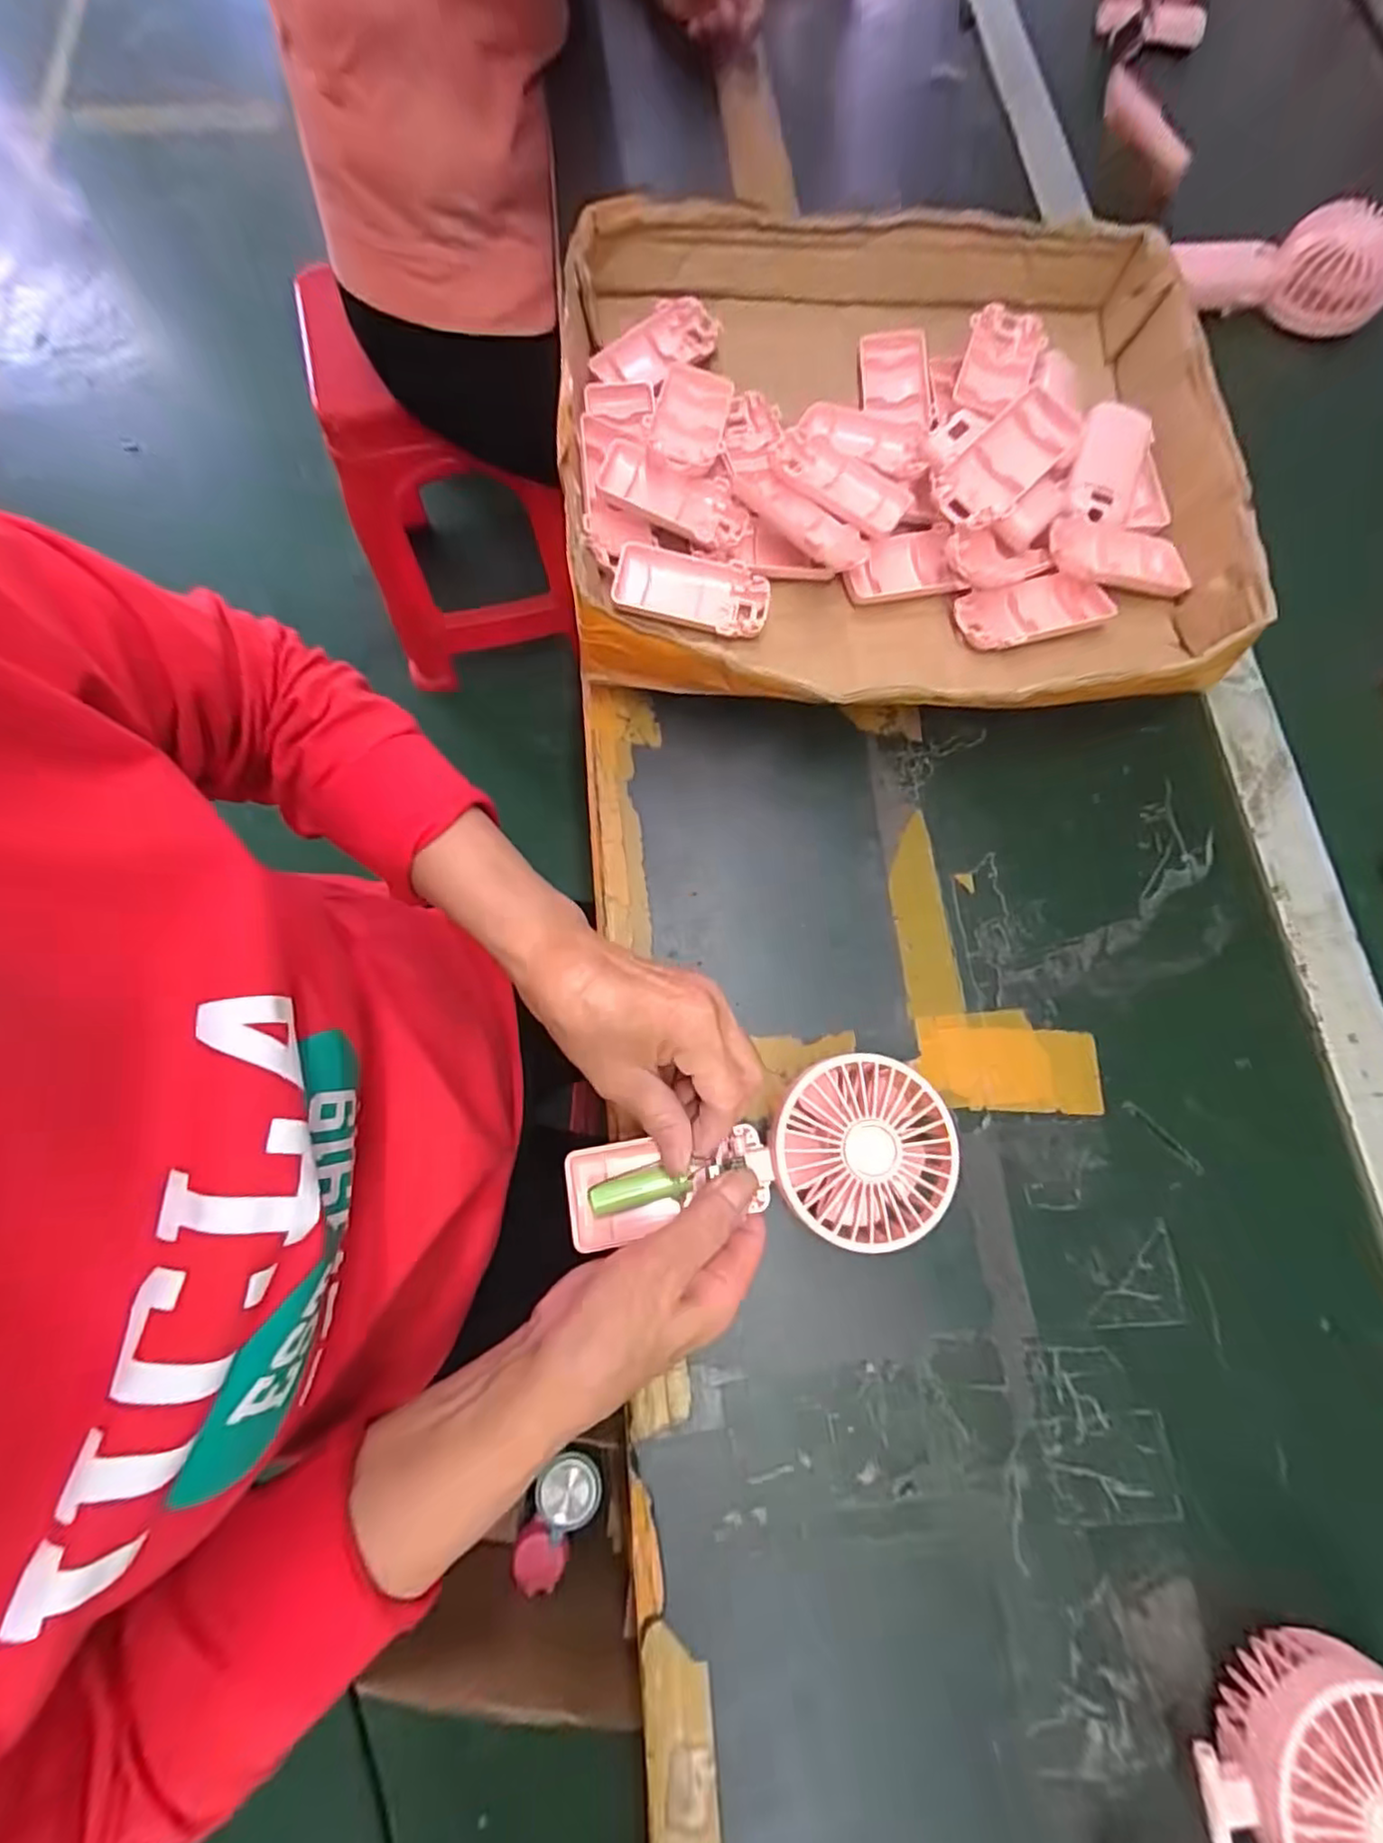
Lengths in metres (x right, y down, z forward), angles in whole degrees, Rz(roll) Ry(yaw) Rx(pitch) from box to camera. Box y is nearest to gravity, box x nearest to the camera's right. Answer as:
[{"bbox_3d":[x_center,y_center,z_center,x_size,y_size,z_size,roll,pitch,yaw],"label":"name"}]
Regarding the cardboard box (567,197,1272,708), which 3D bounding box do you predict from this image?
[{"bbox_3d":[0.130,-0.299,0.432,0.409,0.078,0.376,-3,75,-2],"label":"cardboard box"}]

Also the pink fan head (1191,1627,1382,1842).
[{"bbox_3d":[0.266,0.351,0.266,0.092,0.041,0.085,0,75,-1],"label":"pink fan head"}]

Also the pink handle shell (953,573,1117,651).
[{"bbox_3d":[0.218,-0.198,0.414,0.092,0.014,0.045,-13,76,-4],"label":"pink handle shell"}]

